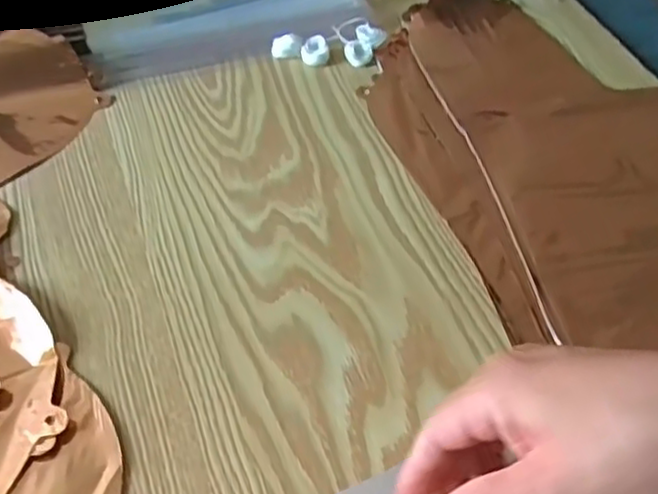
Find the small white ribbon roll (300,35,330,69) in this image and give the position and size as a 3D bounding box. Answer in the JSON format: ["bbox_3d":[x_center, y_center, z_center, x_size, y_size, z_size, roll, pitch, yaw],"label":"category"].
[{"bbox_3d":[-0.010,-0.146,0.524,0.021,0.014,0.019,3,51,-1],"label":"small white ribbon roll"}]

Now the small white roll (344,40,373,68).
[{"bbox_3d":[0.022,-0.146,0.528,0.021,0.009,0.023,3,51,-1],"label":"small white roll"}]

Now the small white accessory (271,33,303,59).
[{"bbox_3d":[-0.031,-0.151,0.525,0.022,0.015,0.015,4,51,1],"label":"small white accessory"}]

